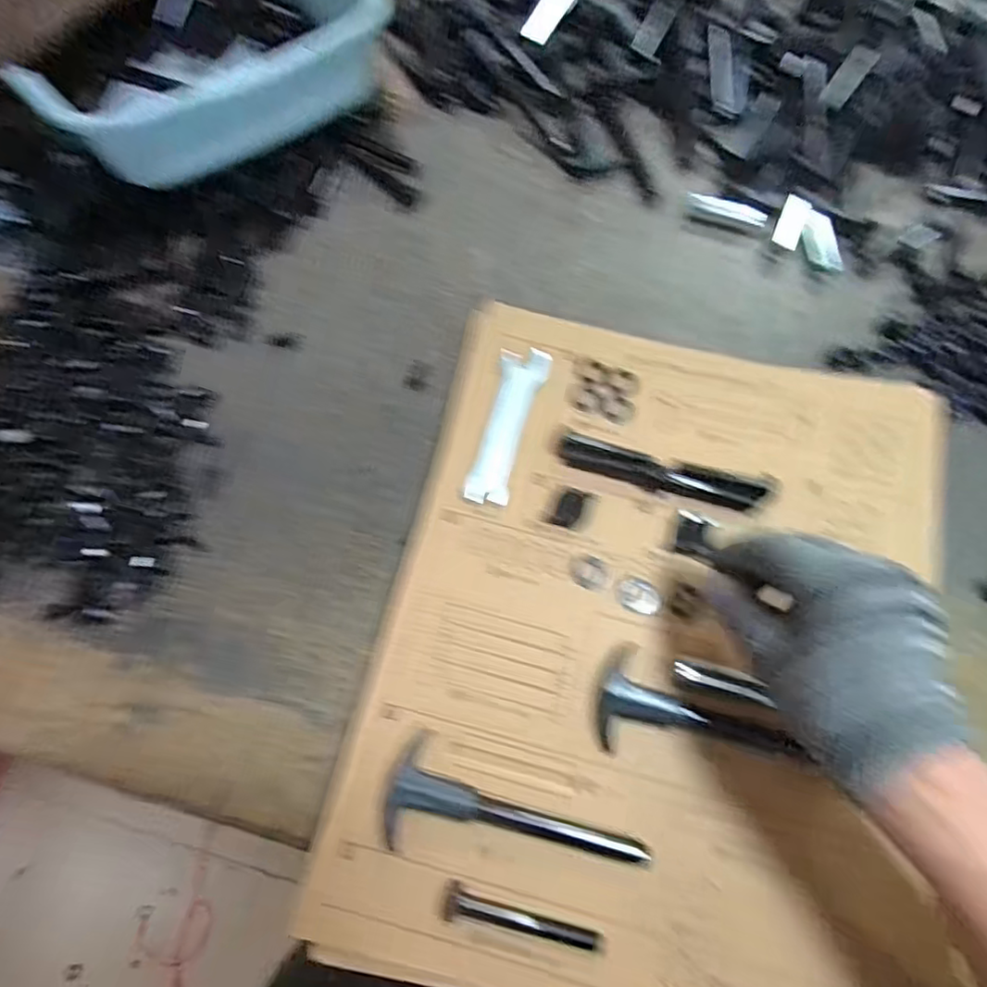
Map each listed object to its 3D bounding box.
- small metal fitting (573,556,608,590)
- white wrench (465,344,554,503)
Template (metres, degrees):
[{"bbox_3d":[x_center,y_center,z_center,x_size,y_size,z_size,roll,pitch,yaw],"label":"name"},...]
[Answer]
[{"bbox_3d":[0.057,0.046,0.368,0.020,0.004,0.019,-1,69,1],"label":"small metal fitting"},{"bbox_3d":[0.010,-0.045,0.396,0.031,0.006,0.109,13,70,6],"label":"white wrench"}]

